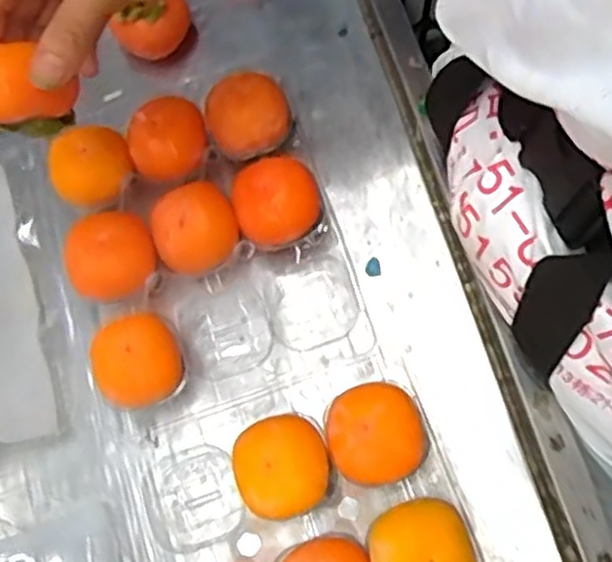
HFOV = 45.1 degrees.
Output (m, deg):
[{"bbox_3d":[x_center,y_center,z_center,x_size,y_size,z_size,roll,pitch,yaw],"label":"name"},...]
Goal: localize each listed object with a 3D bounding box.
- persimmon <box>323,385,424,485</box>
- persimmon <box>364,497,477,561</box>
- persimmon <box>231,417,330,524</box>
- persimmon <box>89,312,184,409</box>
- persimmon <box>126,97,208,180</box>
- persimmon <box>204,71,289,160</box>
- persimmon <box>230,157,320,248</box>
[{"bbox_3d":[0.038,0.086,0.413,0.051,0.038,0.054,-2,72,7],"label":"persimmon"},{"bbox_3d":[0.060,0.145,0.390,0.051,0.037,0.051,-2,72,7],"label":"persimmon"},{"bbox_3d":[-0.014,0.105,0.415,0.050,0.042,0.052,-2,72,7],"label":"persimmon"},{"bbox_3d":[-0.099,0.050,0.441,0.048,0.043,0.051,-2,72,7],"label":"persimmon"},{"bbox_3d":[-0.090,-0.088,0.486,0.049,0.048,0.045,-2,72,7],"label":"persimmon"},{"bbox_3d":[-0.038,-0.107,0.492,0.054,0.047,0.053,-27,71,-2],"label":"persimmon"},{"bbox_3d":[-0.019,-0.046,0.466,0.051,0.042,0.055,-2,72,7],"label":"persimmon"}]

